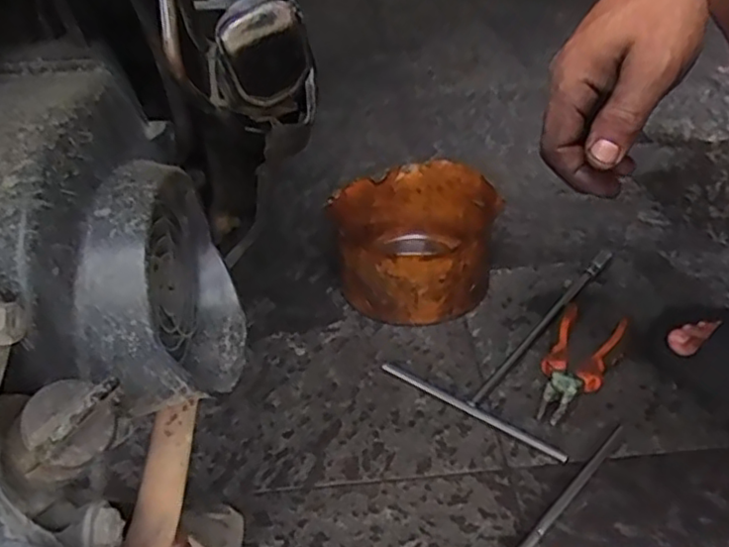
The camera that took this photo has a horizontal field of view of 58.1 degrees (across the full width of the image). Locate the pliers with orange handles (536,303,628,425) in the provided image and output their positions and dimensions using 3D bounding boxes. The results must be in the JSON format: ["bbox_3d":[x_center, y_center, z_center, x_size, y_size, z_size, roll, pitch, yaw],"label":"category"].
[{"bbox_3d":[0.210,0.088,0.646,0.060,0.024,0.151,15,40,27],"label":"pliers with orange handles"}]

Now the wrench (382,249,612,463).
[{"bbox_3d":[0.185,0.051,0.697,0.190,0.015,0.293,22,44,34],"label":"wrench"}]

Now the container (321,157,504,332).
[{"bbox_3d":[0.062,-0.036,0.775,0.181,0.114,0.185,-4,35,3],"label":"container"}]

